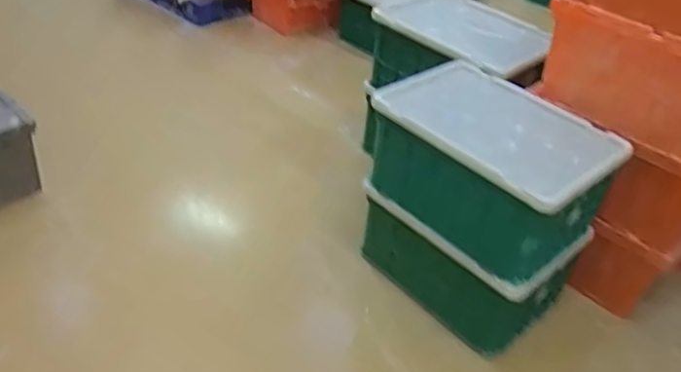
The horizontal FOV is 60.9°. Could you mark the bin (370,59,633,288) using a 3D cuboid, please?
[{"bbox_3d":[0.448,-0.070,1.746,0.413,0.327,0.623,-27,49,-33],"label":"bin"}]

